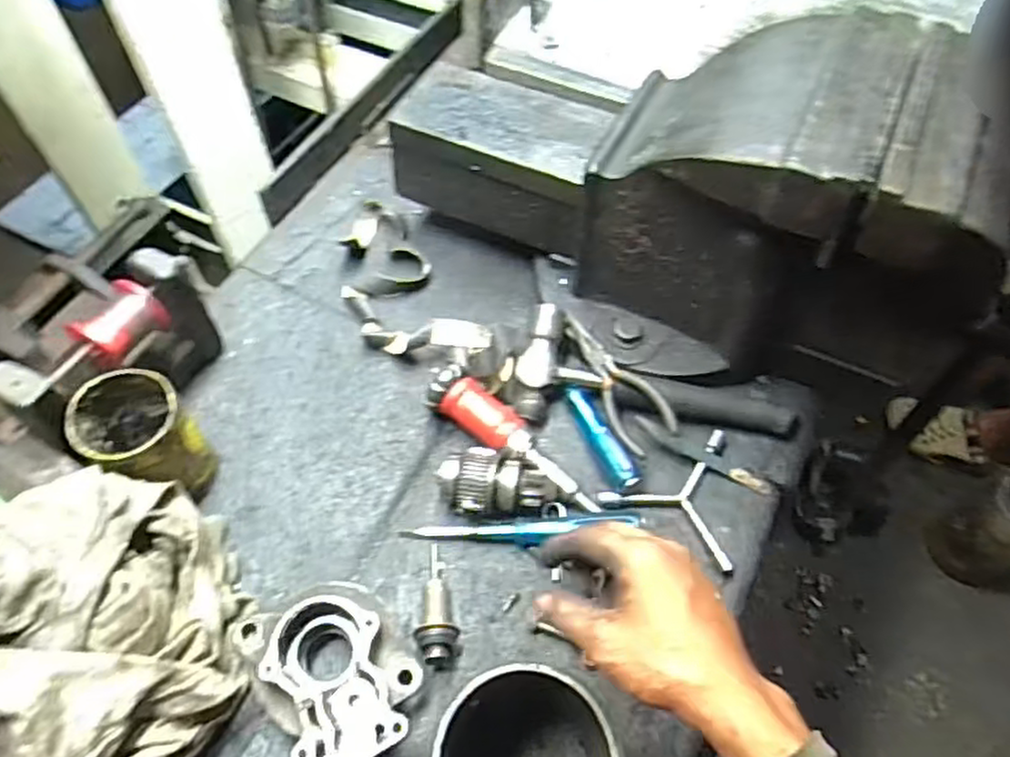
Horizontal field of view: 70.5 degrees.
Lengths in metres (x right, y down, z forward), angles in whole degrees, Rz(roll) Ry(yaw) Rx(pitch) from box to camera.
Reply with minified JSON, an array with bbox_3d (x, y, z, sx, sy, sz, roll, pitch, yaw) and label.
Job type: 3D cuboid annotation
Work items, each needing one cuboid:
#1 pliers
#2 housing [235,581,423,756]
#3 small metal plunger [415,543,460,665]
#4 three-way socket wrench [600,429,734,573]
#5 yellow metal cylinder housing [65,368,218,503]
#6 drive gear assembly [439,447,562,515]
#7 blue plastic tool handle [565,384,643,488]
[{"bbox_3d":[0.093,-0.002,0.636,0.049,0.012,0.149,-42,61,15],"label":"pliers"},{"bbox_3d":[-0.121,0.208,0.509,0.103,0.060,0.136,-29,62,-17],"label":"housing"},{"bbox_3d":[-0.053,0.174,0.558,0.030,0.030,0.092,-3,58,-1],"label":"small metal plunger"},{"bbox_3d":[0.159,0.090,0.611,0.115,0.012,0.113,29,62,17],"label":"three-way socket wrench"},{"bbox_3d":[-0.281,0.054,0.568,0.083,0.118,0.071,29,62,17],"label":"yellow metal cylinder housing"},{"bbox_3d":[-0.006,0.088,0.594,0.092,0.047,0.054,-6,58,-3],"label":"drive gear assembly"},{"bbox_3d":[0.083,0.049,0.626,0.021,0.024,0.108,-23,60,-14],"label":"blue plastic tool handle"}]

